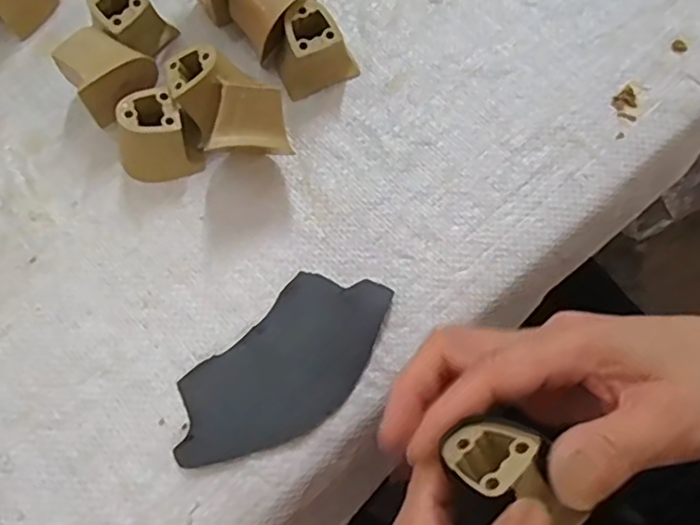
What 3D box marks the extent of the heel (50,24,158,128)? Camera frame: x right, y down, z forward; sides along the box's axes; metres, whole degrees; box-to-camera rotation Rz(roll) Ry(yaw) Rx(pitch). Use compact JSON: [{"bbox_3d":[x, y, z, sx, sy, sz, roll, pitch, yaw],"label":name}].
[{"bbox_3d":[-0.136,-0.105,0.352,0.043,0.038,0.041,-42,76,-11],"label":"heel"}]

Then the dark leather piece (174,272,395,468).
[{"bbox_3d":[-0.033,0.053,0.312,0.124,0.006,0.060,-42,80,-10],"label":"dark leather piece"}]

